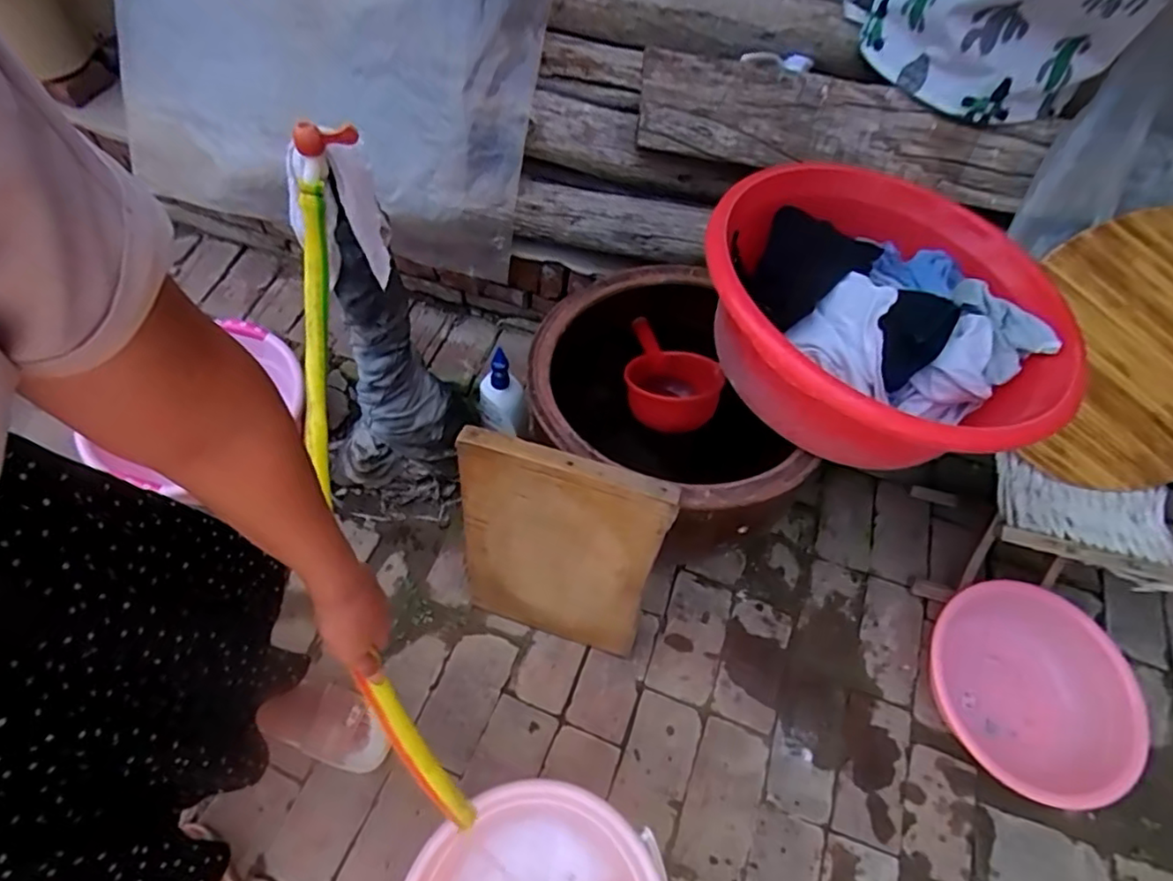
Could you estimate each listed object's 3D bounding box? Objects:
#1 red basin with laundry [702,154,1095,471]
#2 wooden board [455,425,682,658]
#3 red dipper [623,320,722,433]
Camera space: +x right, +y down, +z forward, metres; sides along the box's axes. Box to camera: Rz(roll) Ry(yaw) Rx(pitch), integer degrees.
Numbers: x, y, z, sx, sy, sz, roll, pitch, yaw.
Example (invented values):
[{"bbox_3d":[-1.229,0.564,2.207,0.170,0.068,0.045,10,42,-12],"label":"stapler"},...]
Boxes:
[{"bbox_3d":[0.437,-0.194,0.925,0.513,0.197,0.546,2,59,-4],"label":"red basin with laundry"},{"bbox_3d":[-0.052,0.195,1.019,0.313,0.498,0.030,16,48,8],"label":"wooden board"},{"bbox_3d":[0.151,-0.117,1.135,0.192,0.130,0.220,16,26,10],"label":"red dipper"}]

